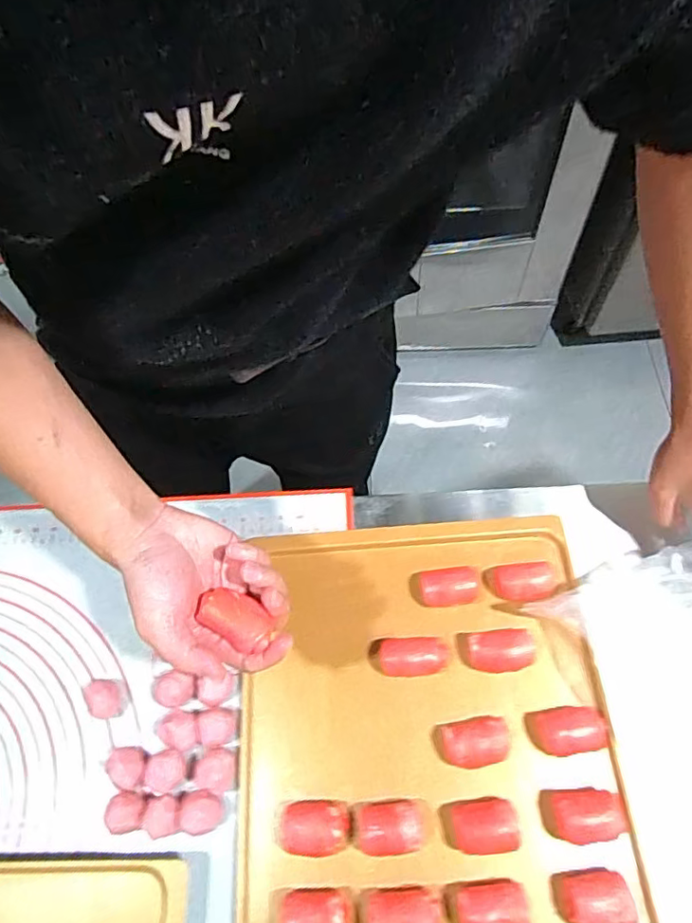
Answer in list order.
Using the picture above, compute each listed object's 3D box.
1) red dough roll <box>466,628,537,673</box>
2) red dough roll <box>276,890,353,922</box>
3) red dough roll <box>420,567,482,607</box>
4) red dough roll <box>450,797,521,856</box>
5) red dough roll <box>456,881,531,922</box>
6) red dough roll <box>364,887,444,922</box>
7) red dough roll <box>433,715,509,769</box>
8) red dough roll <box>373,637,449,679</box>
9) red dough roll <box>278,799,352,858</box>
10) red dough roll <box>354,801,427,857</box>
[{"bbox_3d":[0.135,0.170,0.497,0.056,0.028,0.034,-8,61,0],"label":"red dough roll"},{"bbox_3d":[-0.025,0.340,0.418,0.058,0.034,0.035,-1,61,4],"label":"red dough roll"},{"bbox_3d":[0.097,0.121,0.527,0.054,0.027,0.033,-7,61,1],"label":"red dough roll"},{"bbox_3d":[0.108,0.286,0.440,0.048,0.026,0.035,-10,61,-2],"label":"red dough roll"},{"bbox_3d":[0.107,0.330,0.412,0.048,0.032,0.035,-7,61,0],"label":"red dough roll"},{"bbox_3d":[0.042,0.336,0.413,0.055,0.025,0.036,-6,61,1],"label":"red dough roll"},{"bbox_3d":[0.104,0.234,0.467,0.055,0.036,0.035,-7,61,1],"label":"red dough roll"},{"bbox_3d":[0.058,0.177,0.503,0.062,0.026,0.032,-3,61,3],"label":"red dough roll"},{"bbox_3d":[-0.026,0.291,0.447,0.057,0.028,0.036,-4,61,2],"label":"red dough roll"},{"bbox_3d":[0.035,0.287,0.441,0.055,0.032,0.034,-7,61,0],"label":"red dough roll"}]

